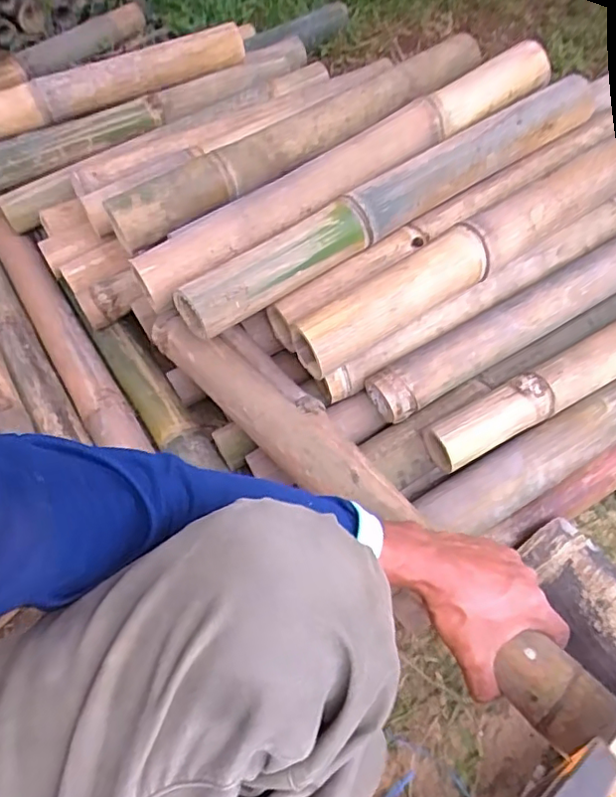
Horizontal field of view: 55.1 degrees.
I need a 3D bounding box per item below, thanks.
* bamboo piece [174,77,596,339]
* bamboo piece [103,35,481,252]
[{"bbox_3d":[0.113,-0.242,0.702,0.597,0.056,0.066,-32,59,-17],"label":"bamboo piece"},{"bbox_3d":[0.013,-0.355,0.797,0.596,0.070,0.064,-31,59,-16],"label":"bamboo piece"}]

